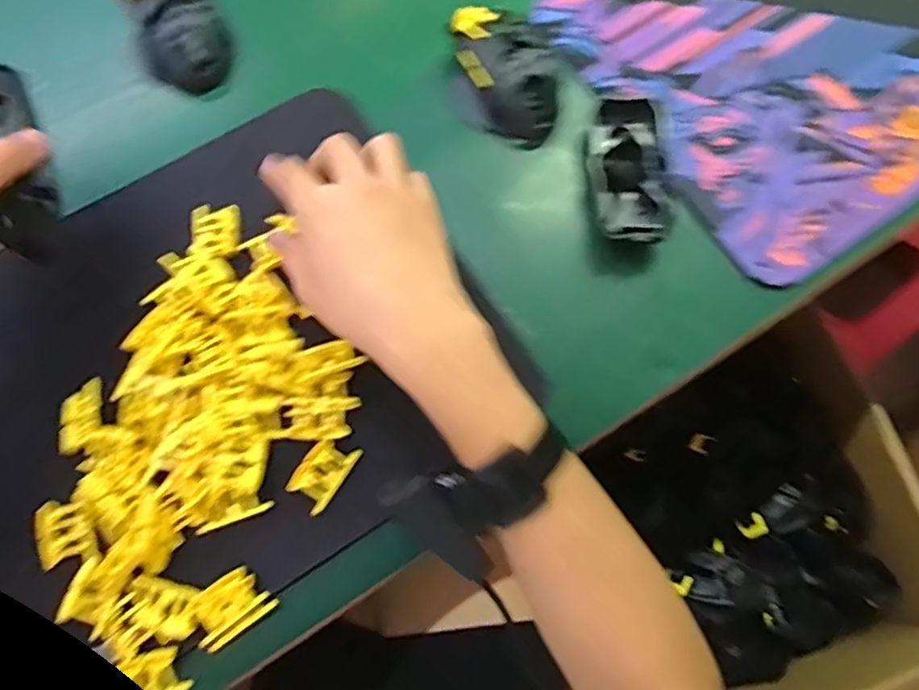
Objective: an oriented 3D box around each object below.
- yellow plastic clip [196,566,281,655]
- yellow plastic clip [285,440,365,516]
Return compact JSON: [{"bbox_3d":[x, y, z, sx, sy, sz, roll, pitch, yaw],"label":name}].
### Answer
[{"bbox_3d":[-0.139,0.158,0.389,0.047,0.012,0.031,-36,79,-13],"label":"yellow plastic clip"},{"bbox_3d":[-0.087,0.081,0.410,0.028,0.008,0.046,33,74,6],"label":"yellow plastic clip"}]

